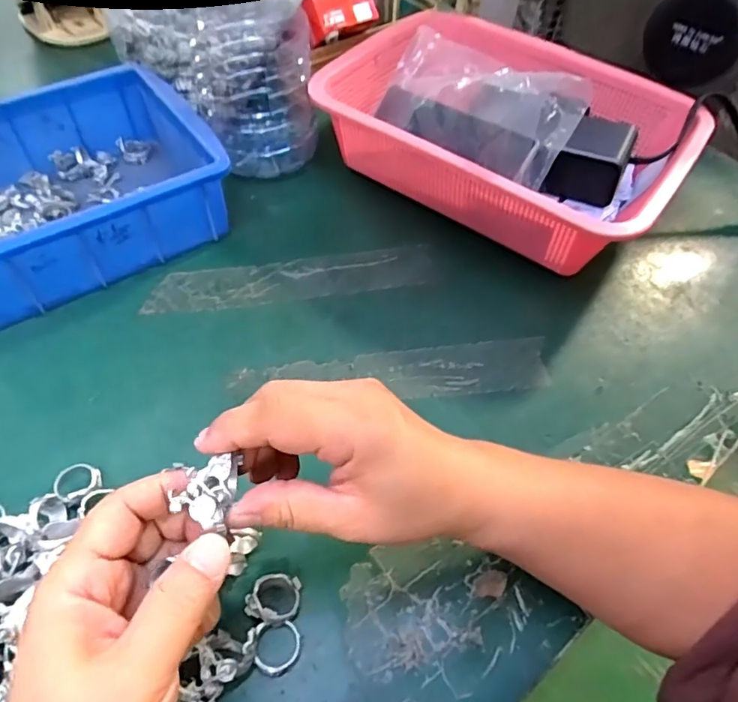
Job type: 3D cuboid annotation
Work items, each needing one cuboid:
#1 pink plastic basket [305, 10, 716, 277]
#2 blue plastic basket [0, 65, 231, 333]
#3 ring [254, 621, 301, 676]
[{"bbox_3d":[0.122,-0.194,0.483,0.300,0.097,0.215,31,58,17],"label":"pink plastic basket"},{"bbox_3d":[-0.252,-0.122,0.421,0.242,0.076,0.163,-30,62,-23],"label":"blue plastic basket"},{"bbox_3d":[-0.047,0.153,0.274,0.024,0.007,0.024,8,56,-12],"label":"ring"}]

